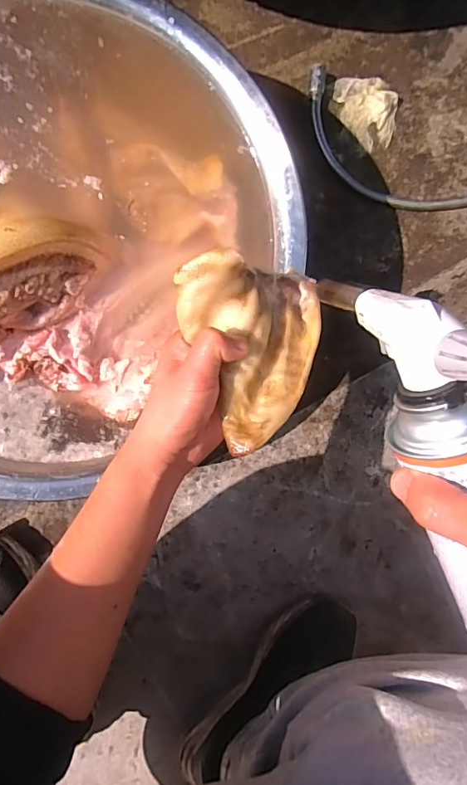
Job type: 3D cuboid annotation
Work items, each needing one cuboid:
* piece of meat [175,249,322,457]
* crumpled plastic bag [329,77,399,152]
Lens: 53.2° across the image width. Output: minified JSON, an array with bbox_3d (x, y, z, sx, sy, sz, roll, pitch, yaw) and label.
[{"bbox_3d":[0.014,-0.029,0.356,0.108,0.063,0.136,1,94,-4],"label":"piece of meat"},{"bbox_3d":[0.183,-0.386,0.631,0.102,0.012,0.073,43,89,-8],"label":"crumpled plastic bag"}]

